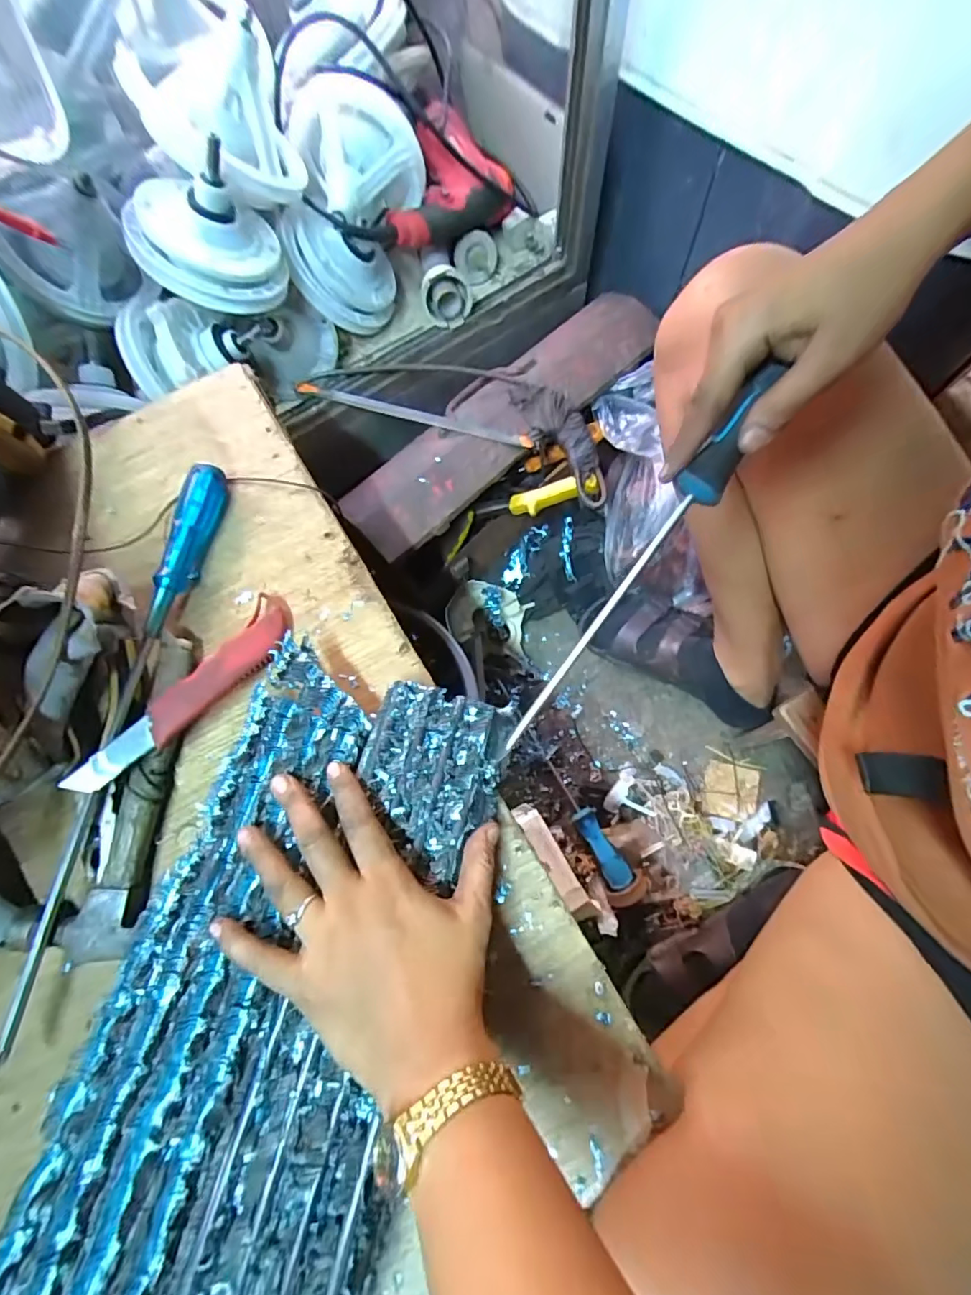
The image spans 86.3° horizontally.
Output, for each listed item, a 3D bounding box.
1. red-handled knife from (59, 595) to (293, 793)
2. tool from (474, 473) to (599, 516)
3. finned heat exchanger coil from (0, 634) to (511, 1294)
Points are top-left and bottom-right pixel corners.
[{"bbox_3d":[-0.197,0.031,0.353,0.033,0.019,0.169,34,71,14],"label":"red-handled knife"},{"bbox_3d":[0.059,-0.175,0.610,0.143,0.027,0.022,-10,66,18],"label":"tool"},{"bbox_3d":[-0.135,0.270,0.247,0.164,0.041,0.557,13,68,6],"label":"finned heat exchanger coil"}]

